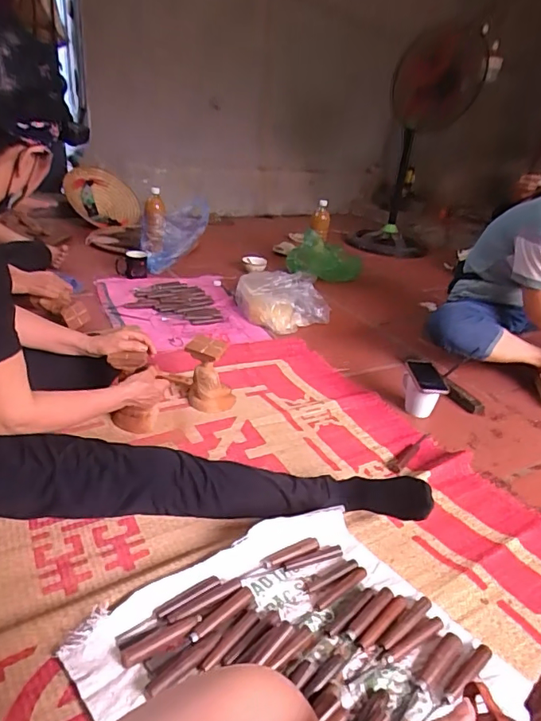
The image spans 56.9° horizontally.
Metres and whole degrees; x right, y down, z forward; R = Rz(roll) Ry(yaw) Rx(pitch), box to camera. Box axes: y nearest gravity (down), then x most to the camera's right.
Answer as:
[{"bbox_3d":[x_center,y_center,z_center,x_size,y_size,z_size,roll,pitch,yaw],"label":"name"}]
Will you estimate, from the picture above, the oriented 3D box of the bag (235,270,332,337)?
[{"bbox_3d":[0.038,-0.216,1.729,0.338,0.136,0.224,8,28,4],"label":"bag"}]

